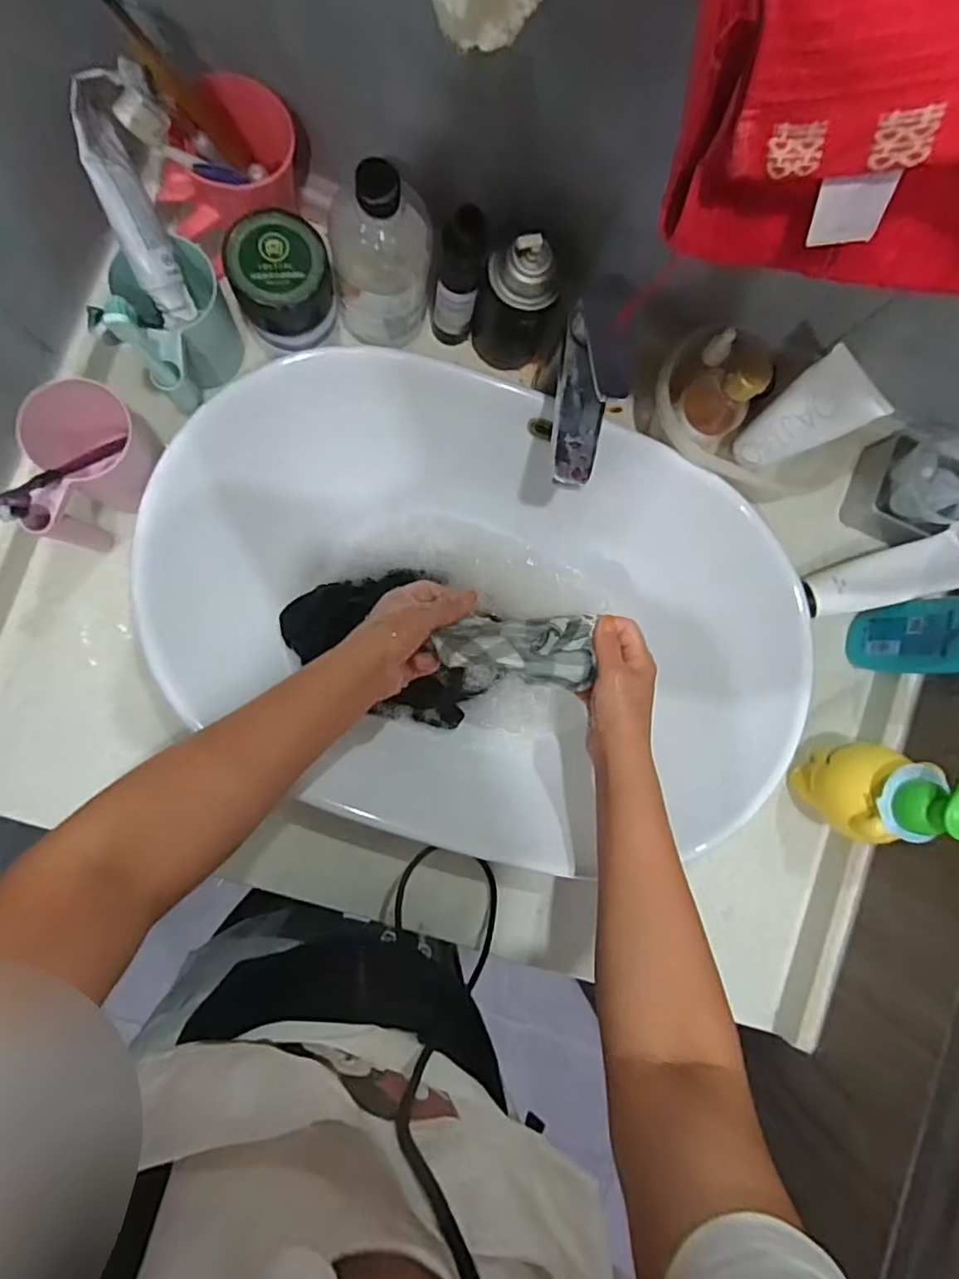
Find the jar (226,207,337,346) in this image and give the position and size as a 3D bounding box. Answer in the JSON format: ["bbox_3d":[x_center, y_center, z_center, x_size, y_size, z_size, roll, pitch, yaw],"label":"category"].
[{"bbox_3d":[-0.153,-0.282,0.478,0.074,0.064,0.069,0,88,-7],"label":"jar"}]

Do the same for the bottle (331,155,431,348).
[{"bbox_3d":[-0.077,-0.299,0.480,0.076,0.136,0.066,1,88,-7],"label":"bottle"}]

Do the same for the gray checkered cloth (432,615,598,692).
[{"bbox_3d":[0.031,0.006,0.505,0.130,0.036,0.059,6,87,-10],"label":"gray checkered cloth"}]

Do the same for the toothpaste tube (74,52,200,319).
[{"bbox_3d":[-0.233,-0.301,0.420,0.053,0.037,0.141,-2,130,-7],"label":"toothpaste tube"}]

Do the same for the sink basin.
[{"bbox_3d":[0.006,-0.015,0.568,0.554,0.122,0.389,12,87,-6],"label":"sink basin"}]

